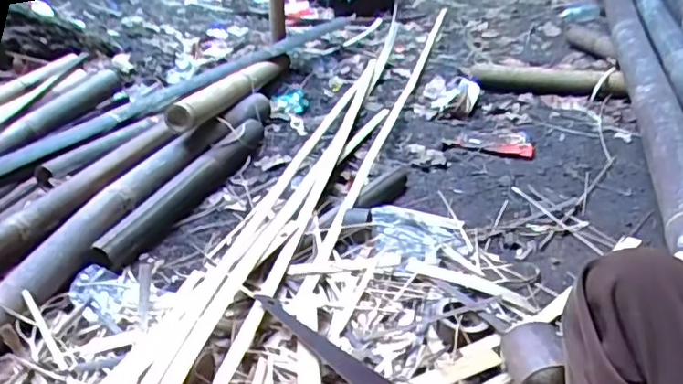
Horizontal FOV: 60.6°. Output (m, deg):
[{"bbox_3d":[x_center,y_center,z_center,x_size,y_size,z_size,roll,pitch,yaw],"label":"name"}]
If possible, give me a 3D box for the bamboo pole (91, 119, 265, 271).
[{"bbox_3d":[-0.317,-0.017,1.258,0.068,0.087,0.549,10,35,27],"label":"bamboo pole"}]

